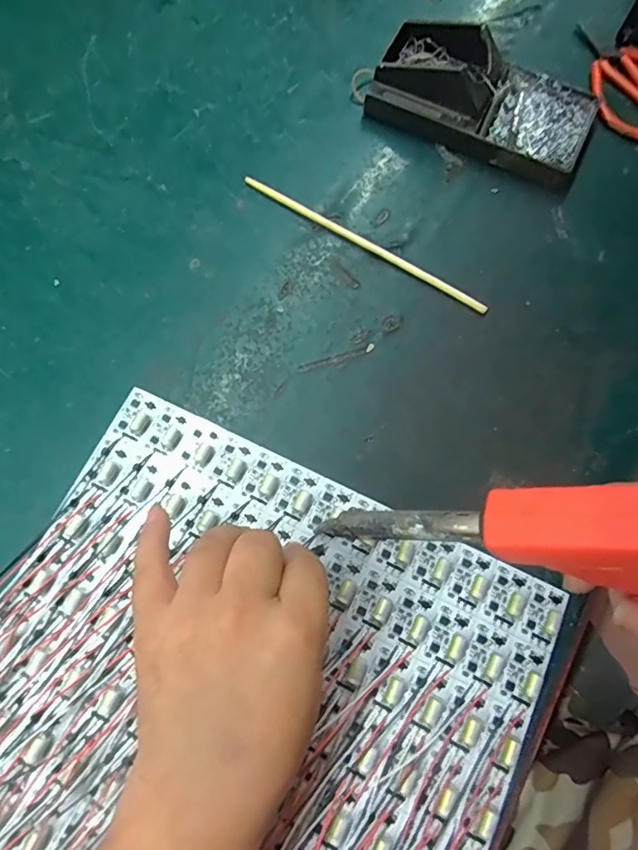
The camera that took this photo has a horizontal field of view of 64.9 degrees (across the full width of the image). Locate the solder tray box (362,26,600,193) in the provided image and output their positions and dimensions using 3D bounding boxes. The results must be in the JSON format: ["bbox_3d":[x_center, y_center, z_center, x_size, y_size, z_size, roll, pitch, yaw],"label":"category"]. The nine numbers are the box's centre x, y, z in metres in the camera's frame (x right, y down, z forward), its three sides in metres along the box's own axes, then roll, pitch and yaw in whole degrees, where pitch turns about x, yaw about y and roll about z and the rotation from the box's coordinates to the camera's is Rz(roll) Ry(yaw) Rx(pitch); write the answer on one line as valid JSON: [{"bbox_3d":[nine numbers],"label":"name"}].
[{"bbox_3d":[0.121,-0.239,0.364,0.161,0.041,0.084,24,75,7],"label":"solder tray box"}]

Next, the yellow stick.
[{"bbox_3d":[0.031,-0.129,0.350,0.193,0.005,0.007,32,76,9],"label":"yellow stick"}]

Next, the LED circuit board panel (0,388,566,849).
[{"bbox_3d":[-0.039,0.141,0.274,0.288,0.008,0.241,24,75,7],"label":"LED circuit board panel"}]

